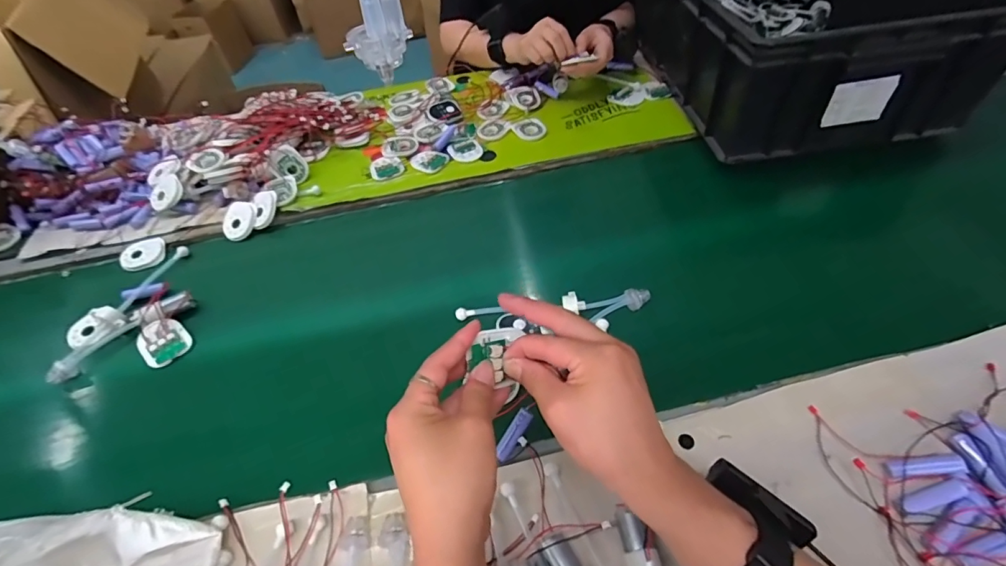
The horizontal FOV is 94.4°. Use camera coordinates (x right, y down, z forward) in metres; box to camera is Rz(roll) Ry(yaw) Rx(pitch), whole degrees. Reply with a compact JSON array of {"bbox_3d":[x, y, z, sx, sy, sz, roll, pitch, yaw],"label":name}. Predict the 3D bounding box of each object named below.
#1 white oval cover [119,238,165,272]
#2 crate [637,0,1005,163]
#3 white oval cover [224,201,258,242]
[{"bbox_3d":[-0.507,-0.040,0.659,0.056,0.012,0.047,-28,54,-16],"label":"white oval cover"},{"bbox_3d":[0.451,-0.430,0.749,0.371,0.170,0.507,-8,51,-1],"label":"crate"},{"bbox_3d":[-0.380,-0.090,0.673,0.049,0.005,0.059,2,76,10],"label":"white oval cover"}]

